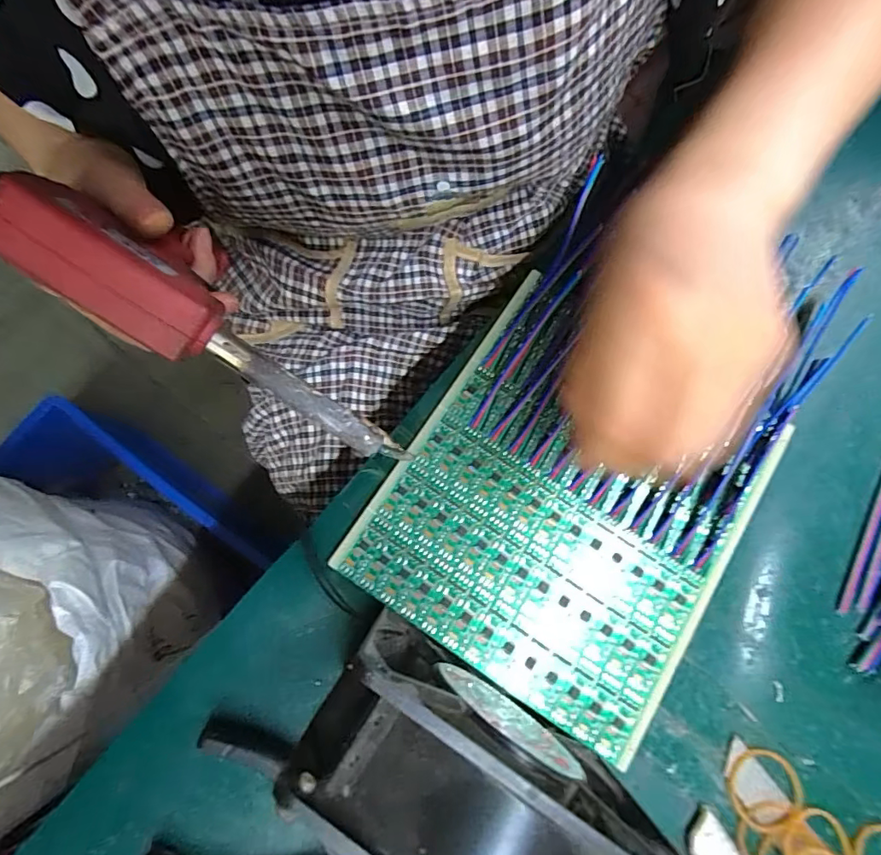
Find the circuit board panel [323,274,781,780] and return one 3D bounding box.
[{"bbox_3d":[0.067,0.039,0.256,0.166,0.008,0.185,35,78,6],"label":"circuit board panel"}]

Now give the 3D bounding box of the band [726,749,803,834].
[{"bbox_3d":[0.152,0.170,0.235,0.035,0.004,0.033,0,77,-2],"label":"band"}]

